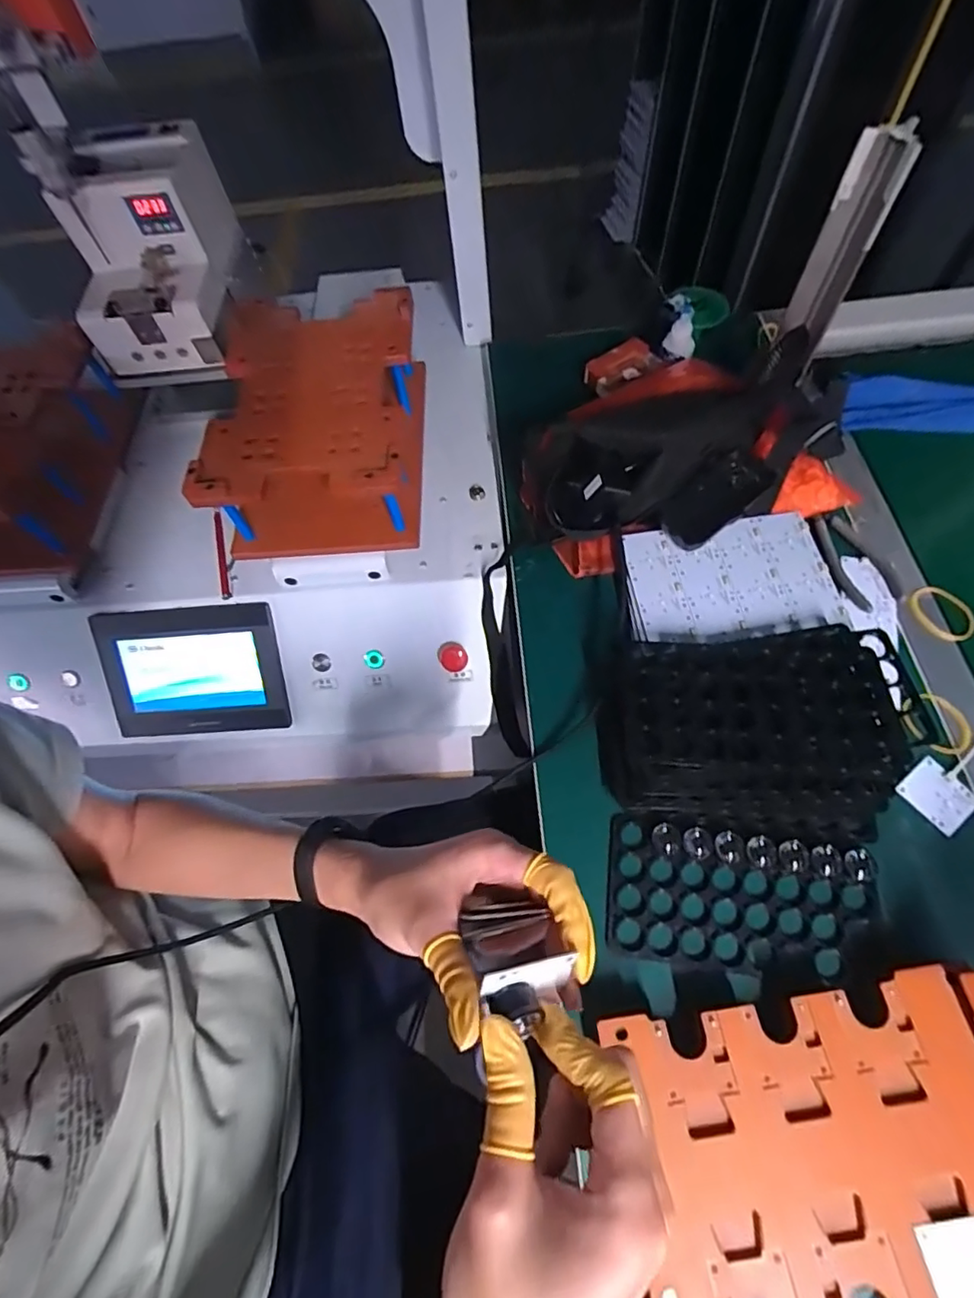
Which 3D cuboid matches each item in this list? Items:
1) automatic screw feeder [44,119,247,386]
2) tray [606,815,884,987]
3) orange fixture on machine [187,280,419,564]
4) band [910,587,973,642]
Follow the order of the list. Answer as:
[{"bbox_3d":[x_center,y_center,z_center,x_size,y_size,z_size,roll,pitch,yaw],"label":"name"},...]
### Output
[{"bbox_3d":[-0.355,-0.425,0.616,0.149,0.167,0.180,-2,61,2],"label":"automatic screw feeder"},{"bbox_3d":[0.195,0.192,0.430,0.197,0.022,0.098,6,61,7],"label":"tray"},{"bbox_3d":[-0.171,-0.230,0.612,0.199,0.137,0.273,-5,61,1],"label":"orange fixture on machine"},{"bbox_3d":[0.429,-0.034,0.530,0.051,0.009,0.058,-36,65,-16],"label":"band"}]

